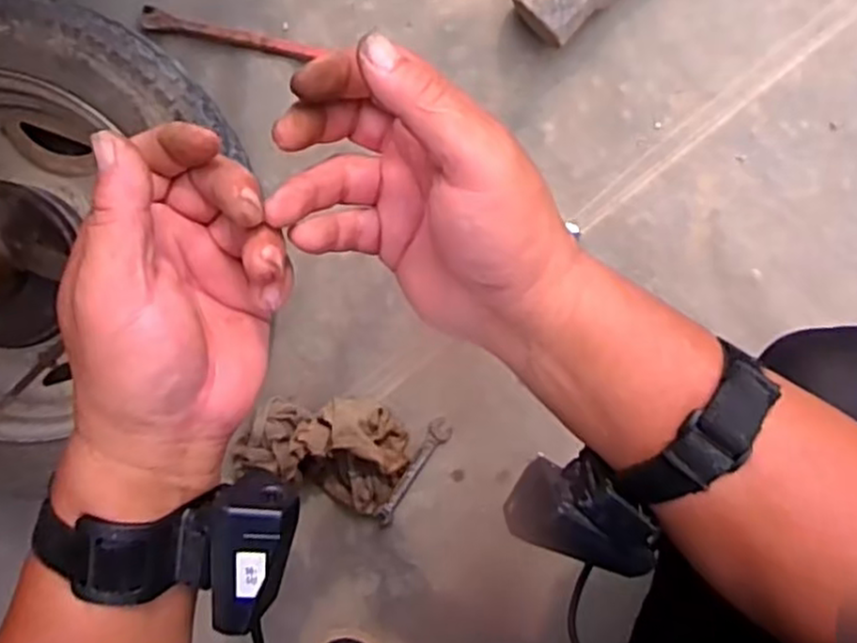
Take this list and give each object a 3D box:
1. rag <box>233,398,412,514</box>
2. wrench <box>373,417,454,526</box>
[{"bbox_3d":[-0.102,0.130,0.687,0.154,0.067,0.126,22,98,1],"label":"rag"},{"bbox_3d":[-0.016,0.149,0.714,0.022,0.012,0.120,34,94,-4],"label":"wrench"}]

